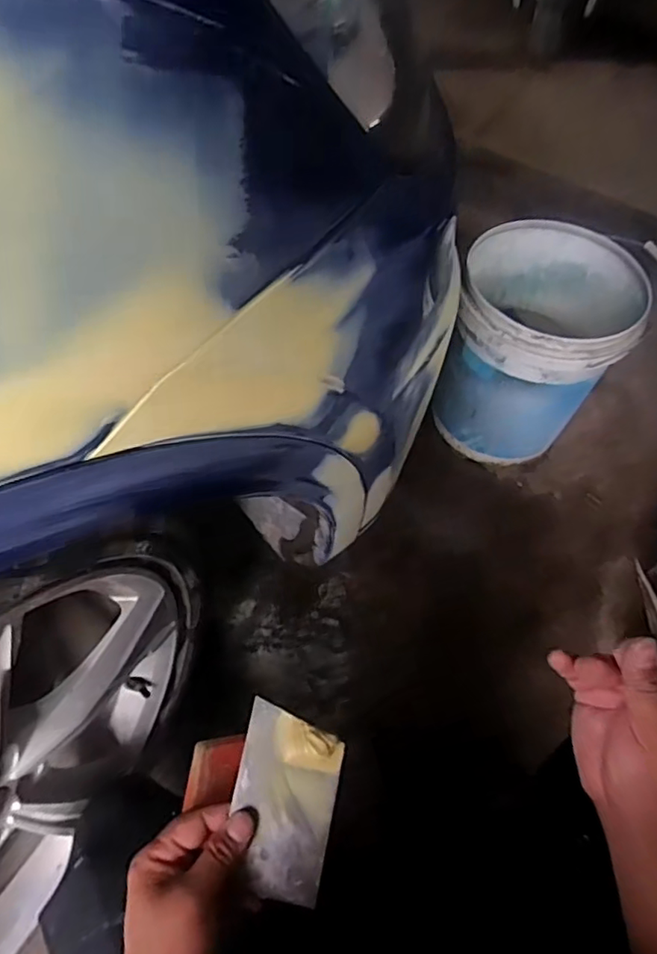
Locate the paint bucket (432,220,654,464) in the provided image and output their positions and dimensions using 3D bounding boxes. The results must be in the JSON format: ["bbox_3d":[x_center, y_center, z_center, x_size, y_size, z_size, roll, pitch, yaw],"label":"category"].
[{"bbox_3d":[0.369,-0.237,1.081,0.283,0.362,0.309,2,57,-3],"label":"paint bucket"}]

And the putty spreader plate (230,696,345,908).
[{"bbox_3d":[-0.033,0.237,0.419,0.072,0.010,0.122,10,78,7],"label":"putty spreader plate"}]

